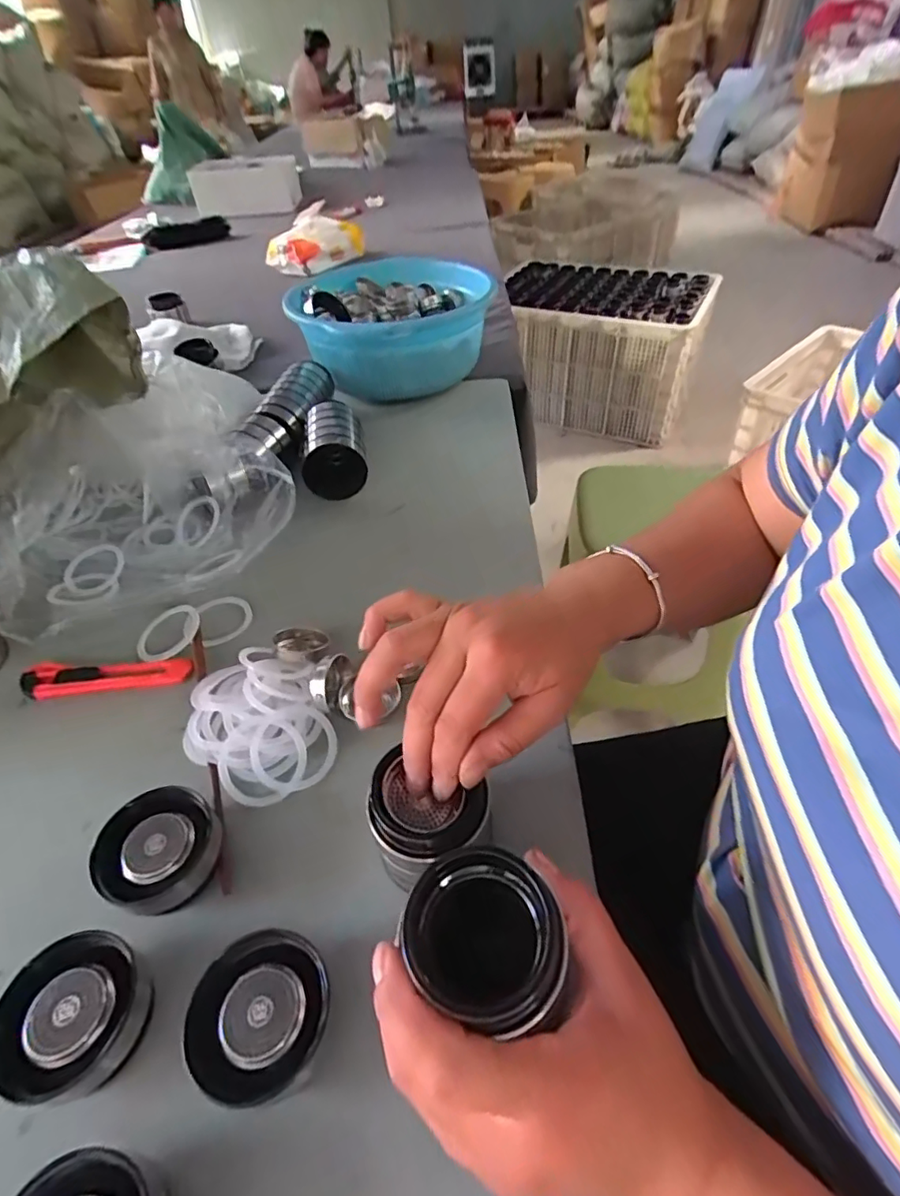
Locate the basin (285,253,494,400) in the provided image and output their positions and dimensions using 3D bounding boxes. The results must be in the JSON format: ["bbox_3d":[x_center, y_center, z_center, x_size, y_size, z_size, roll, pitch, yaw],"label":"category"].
[{"bbox_3d":[-0.079,-0.384,0.814,0.274,0.123,0.319,-8,45,-5],"label":"basin"}]

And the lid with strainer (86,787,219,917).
[{"bbox_3d":[-0.175,0.154,0.340,0.062,0.032,0.065,-16,46,-11],"label":"lid with strainer"}]

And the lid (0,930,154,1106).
[{"bbox_3d":[-0.187,0.210,0.283,0.061,0.034,0.066,-3,45,3],"label":"lid"}]

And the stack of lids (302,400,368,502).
[{"bbox_3d":[-0.131,-0.168,0.635,0.067,0.068,0.102,-10,45,-4],"label":"stack of lids"}]

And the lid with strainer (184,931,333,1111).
[{"bbox_3d":[-0.092,0.207,0.279,0.062,0.032,0.066,-3,45,3],"label":"lid with strainer"}]

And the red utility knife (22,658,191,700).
[{"bbox_3d":[-0.280,0.065,0.459,0.138,0.011,0.029,-4,45,1],"label":"red utility knife"}]

